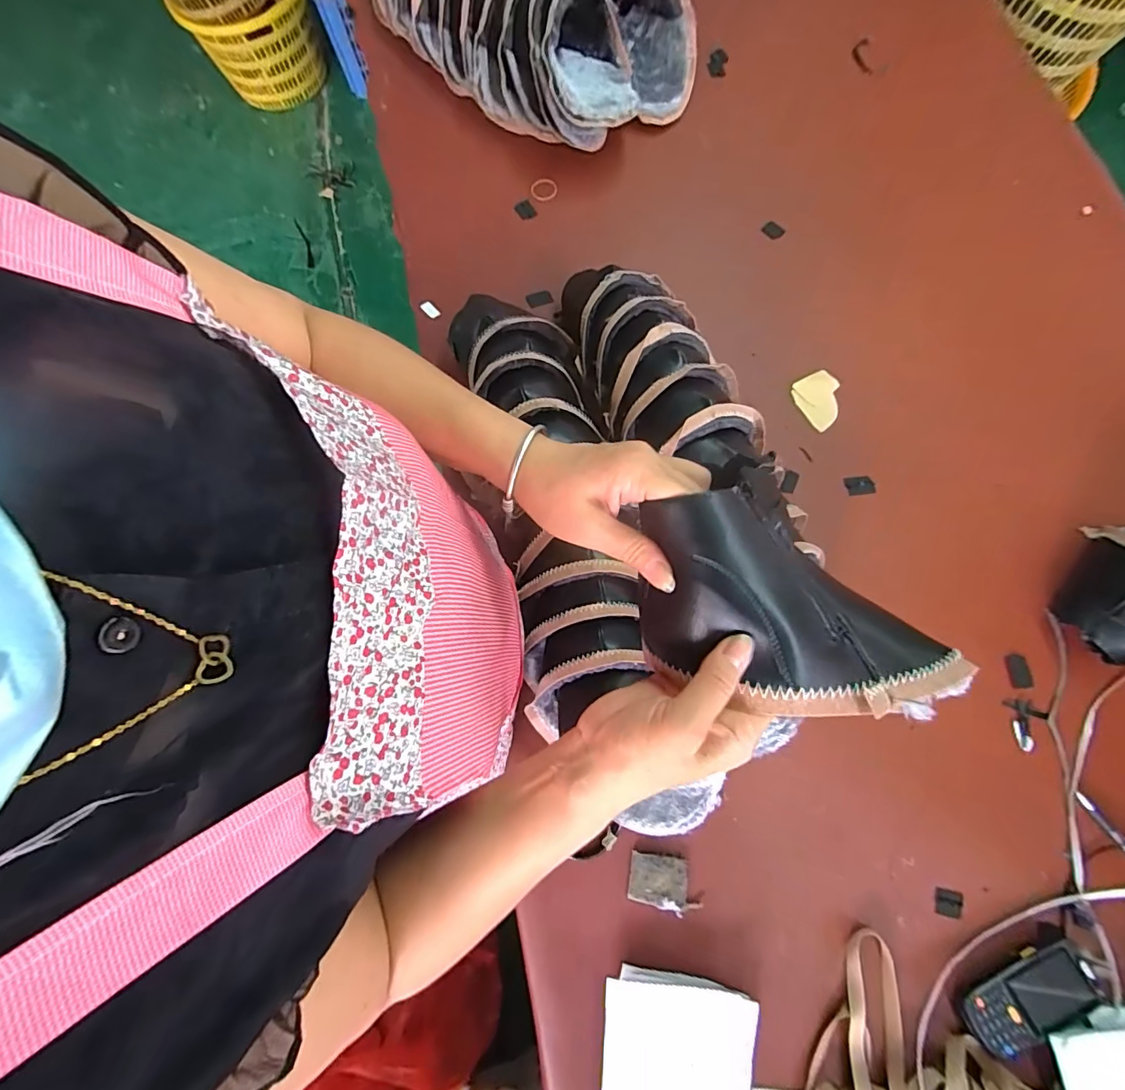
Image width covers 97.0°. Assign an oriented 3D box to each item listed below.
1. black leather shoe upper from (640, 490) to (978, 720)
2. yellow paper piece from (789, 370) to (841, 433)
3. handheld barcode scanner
[{"bbox_3d":[0.144,0.052,0.316,0.216,0.059,0.108,26,76,-2],"label":"black leather shoe upper"},{"bbox_3d":[0.403,-0.227,0.775,0.070,0.013,0.085,-30,77,-6],"label":"yellow paper piece"},{"bbox_3d":[0.532,0.513,0.561,0.151,0.026,0.076,-21,76,-4],"label":"handheld barcode scanner"}]

